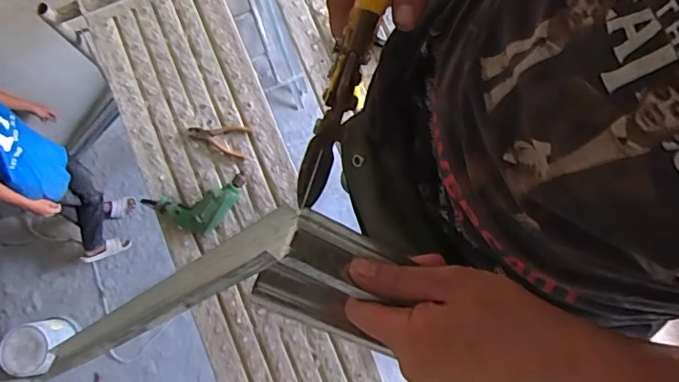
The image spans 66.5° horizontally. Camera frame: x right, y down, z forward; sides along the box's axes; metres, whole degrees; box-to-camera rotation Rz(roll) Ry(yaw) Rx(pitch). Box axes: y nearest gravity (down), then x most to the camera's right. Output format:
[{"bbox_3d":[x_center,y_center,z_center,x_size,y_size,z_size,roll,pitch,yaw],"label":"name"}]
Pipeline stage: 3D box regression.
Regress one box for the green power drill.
[{"bbox_3d":[-0.408,0.048,1.477,0.303,0.061,0.150,-16,80,-2],"label":"green power drill"}]

